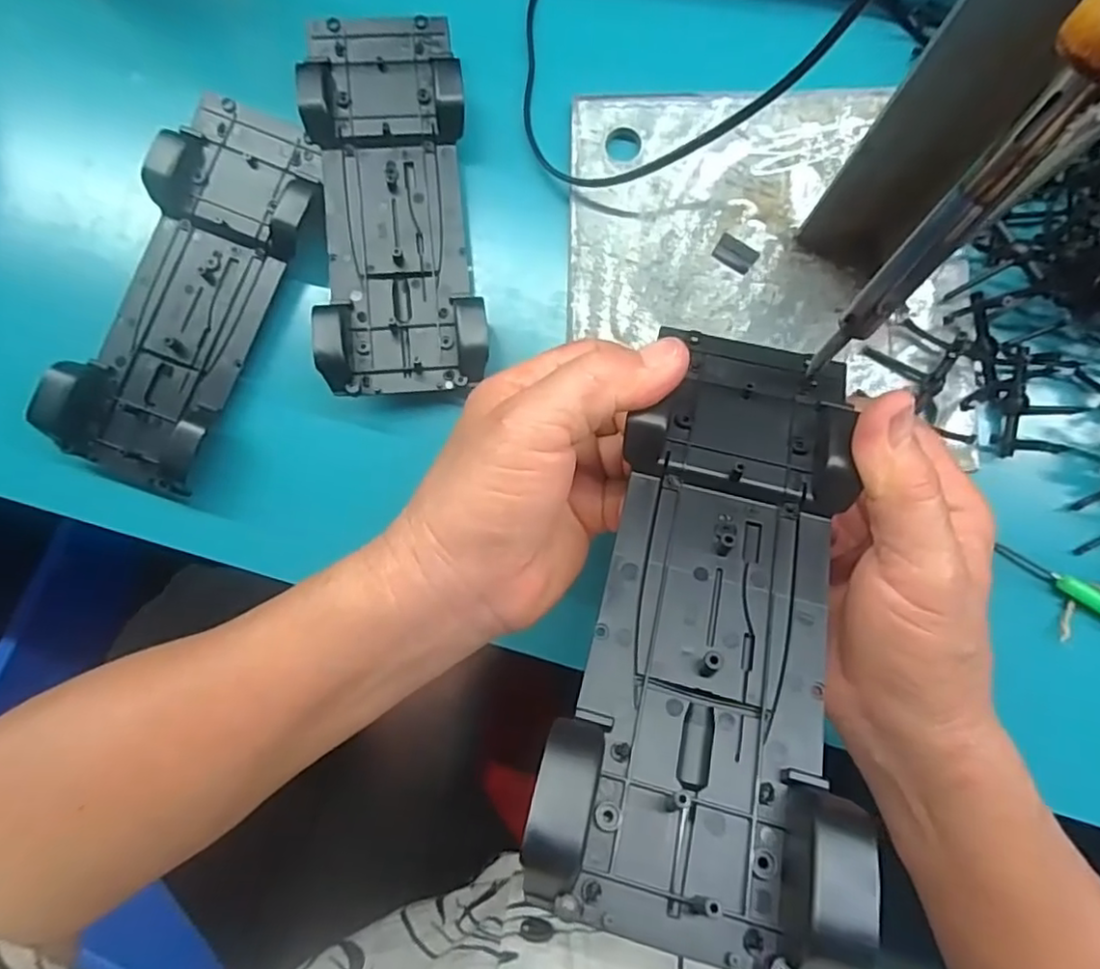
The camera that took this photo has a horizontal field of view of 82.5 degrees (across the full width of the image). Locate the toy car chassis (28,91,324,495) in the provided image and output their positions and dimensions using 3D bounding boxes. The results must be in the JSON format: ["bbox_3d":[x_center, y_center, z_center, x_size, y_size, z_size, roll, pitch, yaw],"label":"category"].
[{"bbox_3d":[-0.176,-0.097,0.307,0.076,0.027,0.193,21,87,6],"label":"toy car chassis"}]

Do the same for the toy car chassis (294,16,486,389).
[{"bbox_3d":[-0.076,-0.142,0.312,0.075,0.040,0.191,-7,84,4],"label":"toy car chassis"}]

